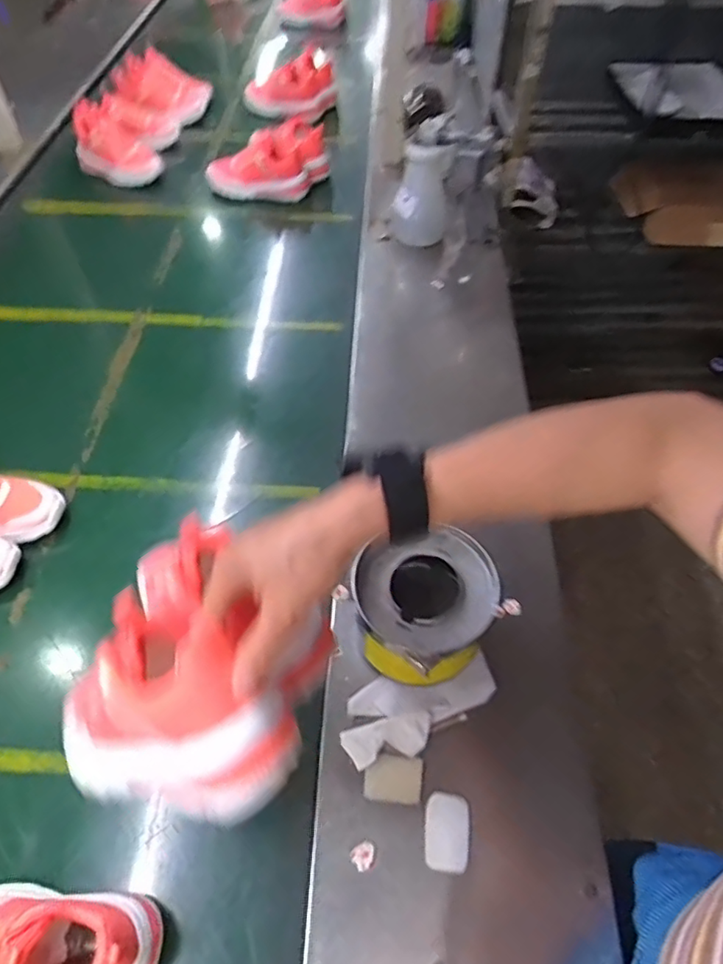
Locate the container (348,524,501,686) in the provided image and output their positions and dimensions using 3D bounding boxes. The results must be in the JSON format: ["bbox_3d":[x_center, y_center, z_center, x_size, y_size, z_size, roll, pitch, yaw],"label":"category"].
[{"bbox_3d":[0.068,0.124,0.584,0.133,0.095,0.145,-2,54,3],"label":"container"}]

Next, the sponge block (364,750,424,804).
[{"bbox_3d":[0.031,0.285,0.551,0.054,0.010,0.042,3,54,7],"label":"sponge block"}]

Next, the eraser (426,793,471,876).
[{"bbox_3d":[0.079,0.323,0.526,0.039,0.006,0.061,4,54,8],"label":"eraser"}]

